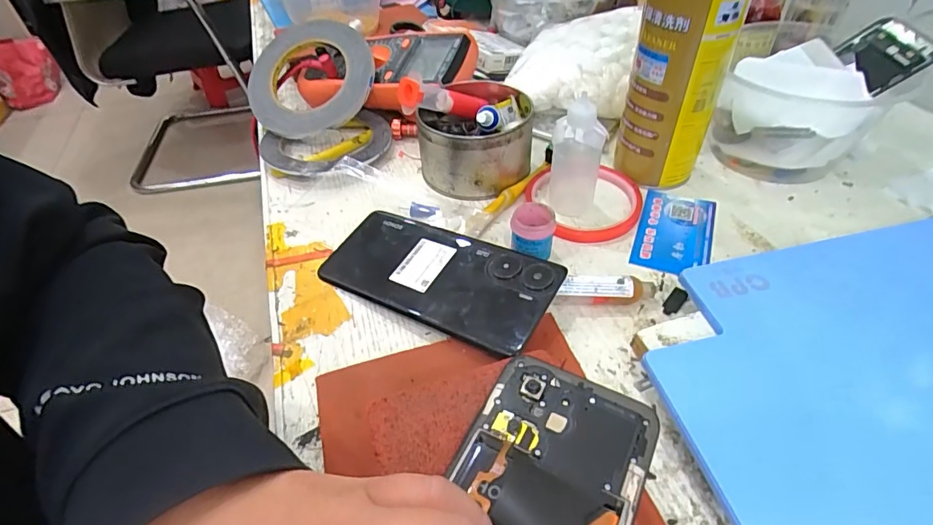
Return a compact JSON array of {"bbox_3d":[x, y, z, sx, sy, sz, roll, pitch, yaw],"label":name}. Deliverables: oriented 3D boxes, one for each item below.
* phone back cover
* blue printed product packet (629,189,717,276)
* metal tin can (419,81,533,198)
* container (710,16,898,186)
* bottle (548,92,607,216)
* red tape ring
[{"bbox_3d":[-0.022,0.006,0.330,0.163,0.006,0.072,18,56,29],"label":"phone back cover"},{"bbox_3d":[0.156,-0.024,0.367,0.052,0.004,0.086,15,48,18],"label":"blue printed product packet"},{"bbox_3d":[0.009,-0.107,0.411,0.090,0.053,0.095,-2,45,2],"label":"metal tin can"},{"bbox_3d":[0.265,-0.129,0.405,0.103,0.085,0.108,18,49,20],"label":"container"},{"bbox_3d":[0.081,-0.080,0.364,0.035,0.086,0.030,11,47,14],"label":"bottle"},{"bbox_3d":[0.092,-0.047,0.383,0.090,0.011,0.082,-2,45,2],"label":"red tape ring"}]

